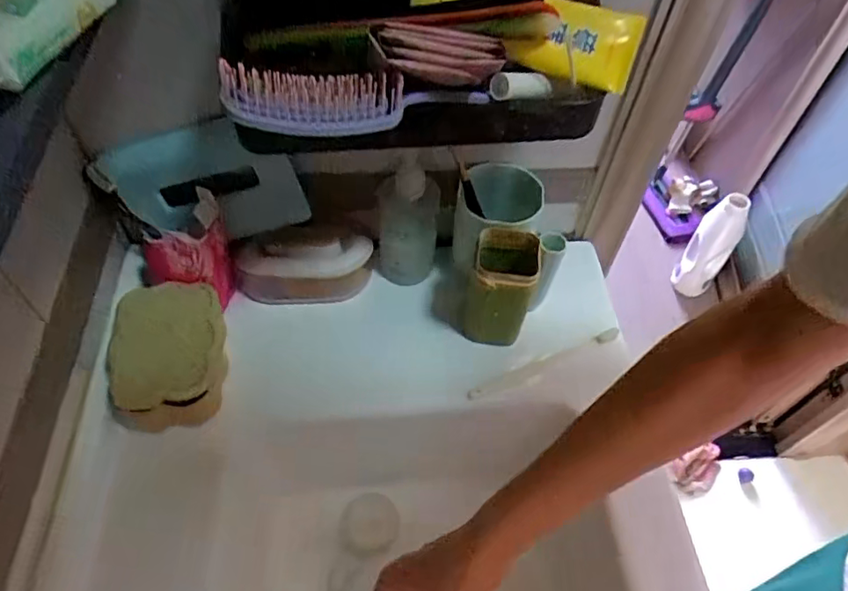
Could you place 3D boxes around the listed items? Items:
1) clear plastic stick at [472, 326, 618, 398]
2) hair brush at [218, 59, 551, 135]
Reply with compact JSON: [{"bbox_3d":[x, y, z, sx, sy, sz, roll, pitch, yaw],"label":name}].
[{"bbox_3d":[0.118,0.065,0.570,0.167,0.011,0.012,-21,58,-17],"label":"clear plastic stick"},{"bbox_3d":[-0.017,-0.126,0.363,0.203,0.034,0.040,-8,55,-9],"label":"hair brush"}]

